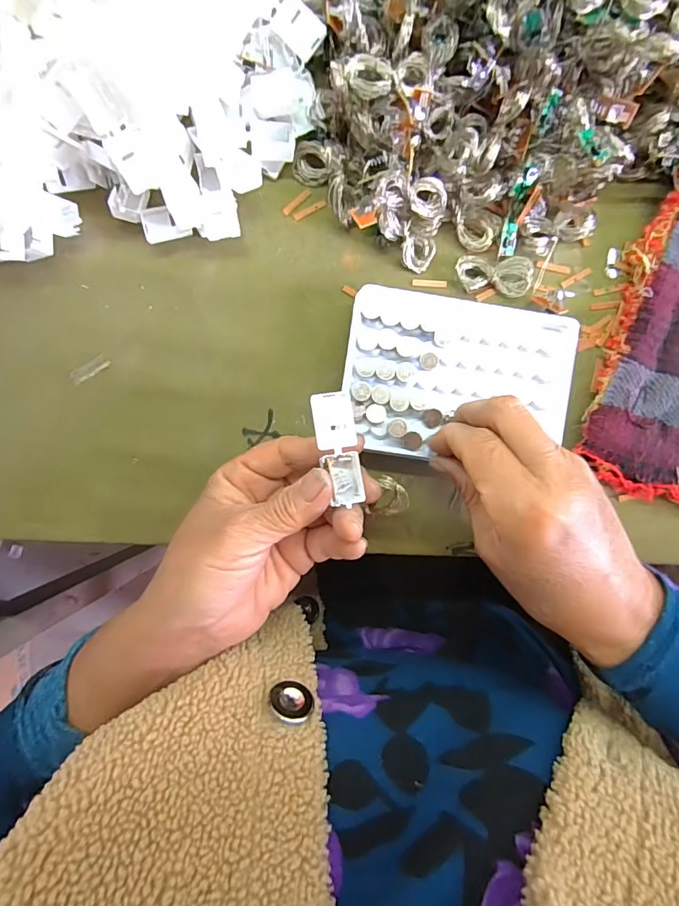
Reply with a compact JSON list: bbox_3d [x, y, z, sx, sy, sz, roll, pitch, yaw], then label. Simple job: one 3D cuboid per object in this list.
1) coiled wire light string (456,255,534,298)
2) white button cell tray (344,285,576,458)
[{"bbox_3d":[0.096,-0.111,0.296,0.047,0.009,0.024,6,90,-2],"label":"coiled wire light string"},{"bbox_3d":[0.070,-0.044,0.280,0.130,0.019,0.094,7,93,0],"label":"white button cell tray"}]

